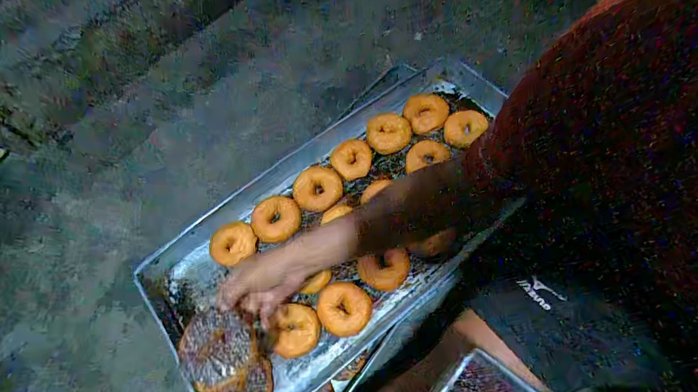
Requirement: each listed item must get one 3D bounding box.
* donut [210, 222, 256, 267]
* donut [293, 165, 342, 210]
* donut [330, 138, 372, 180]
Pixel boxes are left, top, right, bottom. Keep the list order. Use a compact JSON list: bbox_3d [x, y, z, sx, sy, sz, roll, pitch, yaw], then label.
[{"bbox_3d":[-0.230,0.096,0.695,0.085,0.038,0.089,-1,64,3],"label":"donut"},{"bbox_3d":[-0.066,-0.018,0.733,0.100,0.026,0.090,-3,64,2],"label":"donut"},{"bbox_3d":[0.004,-0.085,0.758,0.088,0.025,0.092,-1,64,3],"label":"donut"}]

